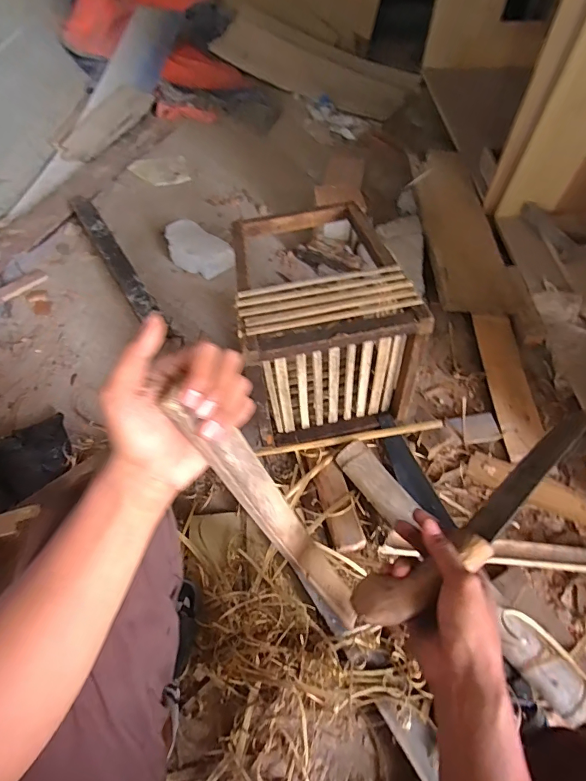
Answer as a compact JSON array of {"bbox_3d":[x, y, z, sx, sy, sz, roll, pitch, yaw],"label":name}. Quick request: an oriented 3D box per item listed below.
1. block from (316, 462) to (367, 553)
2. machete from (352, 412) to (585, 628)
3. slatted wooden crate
[{"bbox_3d":[0.088,0.221,0.807,0.058,0.029,0.160,-11,57,-5],"label":"block"},{"bbox_3d":[0.197,0.120,0.426,0.328,0.032,0.053,-31,61,-21],"label":"machete"},{"bbox_3d":[0.038,-0.142,0.839,0.280,0.290,0.382,-12,57,-6],"label":"slatted wooden crate"}]

